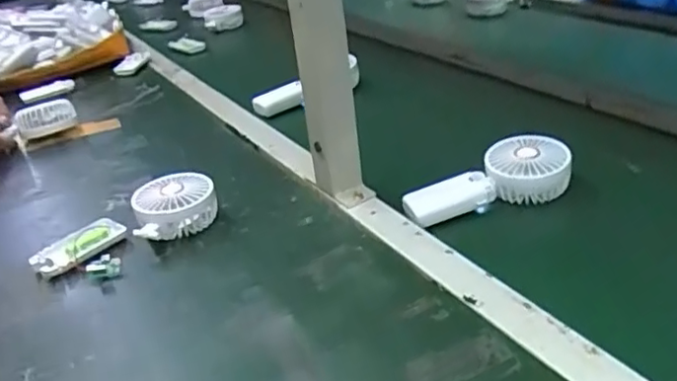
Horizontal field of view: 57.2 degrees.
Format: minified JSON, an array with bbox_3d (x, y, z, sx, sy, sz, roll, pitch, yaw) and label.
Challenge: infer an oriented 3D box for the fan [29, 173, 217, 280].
[{"bbox_3d":[-0.224,0.039,0.662,0.193,0.046,0.085,-26,34,-29],"label":"fan"}]

